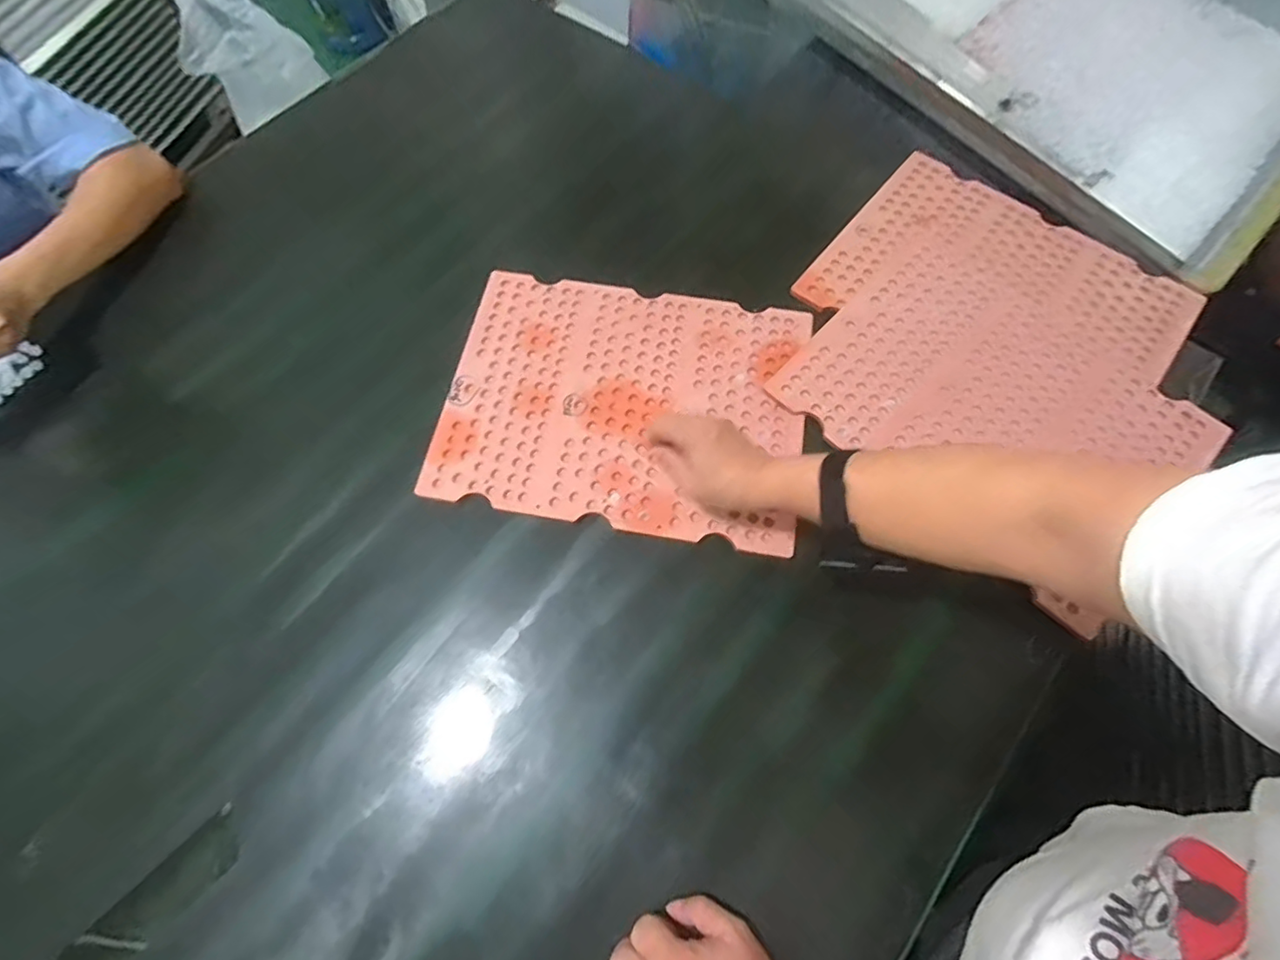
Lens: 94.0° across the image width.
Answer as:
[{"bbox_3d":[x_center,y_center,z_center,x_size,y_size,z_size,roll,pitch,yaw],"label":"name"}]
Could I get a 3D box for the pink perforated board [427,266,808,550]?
[{"bbox_3d":[-0.015,-0.086,0.634,0.363,0.007,0.279,9,68,5],"label":"pink perforated board"}]

